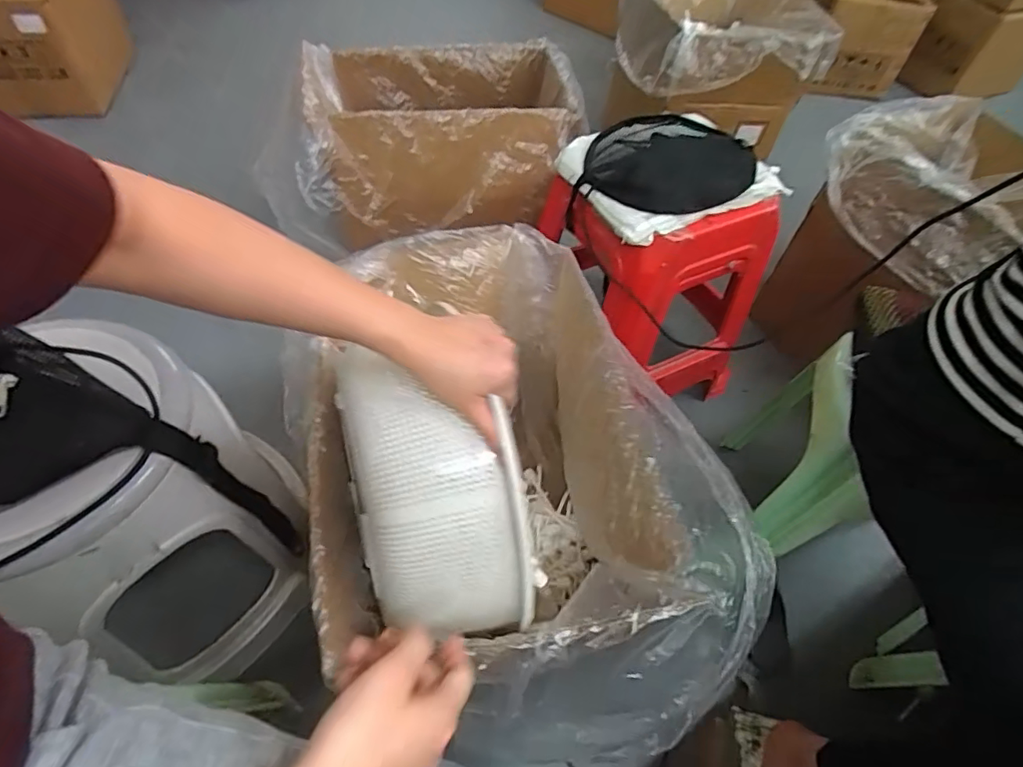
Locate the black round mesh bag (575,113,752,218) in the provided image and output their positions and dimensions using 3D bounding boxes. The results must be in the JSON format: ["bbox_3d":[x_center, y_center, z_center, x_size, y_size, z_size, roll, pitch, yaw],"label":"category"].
[{"bbox_3d":[0.238,-0.321,0.855,0.250,0.066,0.192,15,53,6],"label":"black round mesh bag"}]

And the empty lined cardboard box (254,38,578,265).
[{"bbox_3d":[-0.133,-0.468,1.054,0.461,0.214,0.342,-3,53,-8],"label":"empty lined cardboard box"}]

